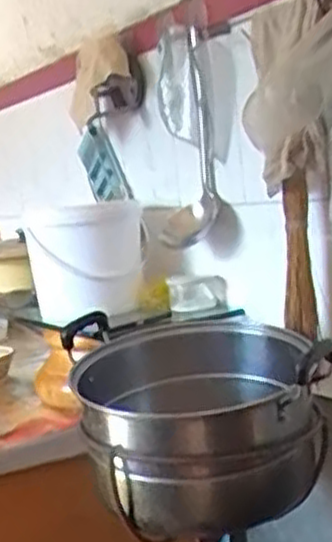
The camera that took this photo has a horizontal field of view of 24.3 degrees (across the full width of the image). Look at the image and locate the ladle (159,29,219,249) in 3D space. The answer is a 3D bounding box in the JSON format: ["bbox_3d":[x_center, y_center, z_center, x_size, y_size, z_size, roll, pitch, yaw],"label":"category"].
[{"bbox_3d":[0.034,-0.228,1.337,0.097,0.360,0.100,-6,7,-1],"label":"ladle"}]

